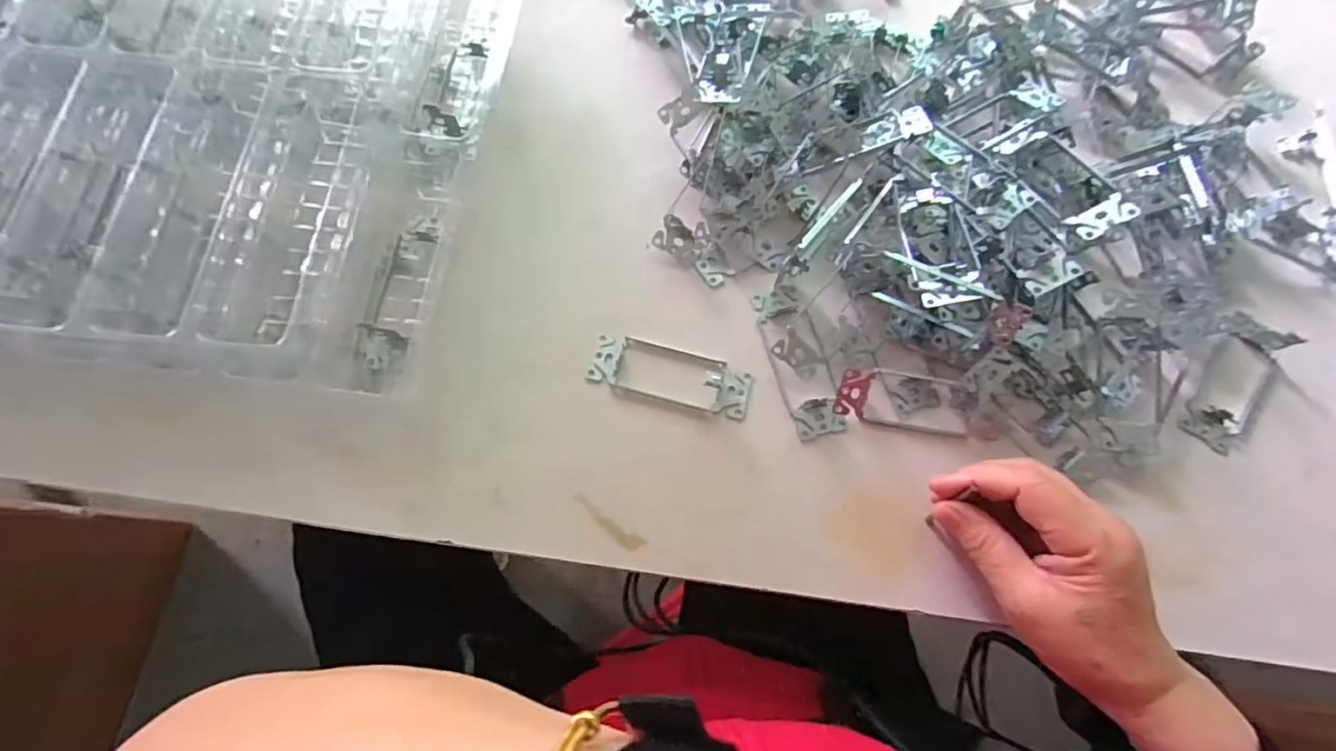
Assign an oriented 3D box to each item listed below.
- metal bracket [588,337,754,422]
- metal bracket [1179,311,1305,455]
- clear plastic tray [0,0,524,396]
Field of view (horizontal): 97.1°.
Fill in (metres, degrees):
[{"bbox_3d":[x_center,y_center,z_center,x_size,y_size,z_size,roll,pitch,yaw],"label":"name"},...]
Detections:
[{"bbox_3d":[0.003,-0.003,0.380,0.105,0.019,0.038,15,73,4],"label":"metal bracket"},{"bbox_3d":[0.388,0.001,0.394,0.038,0.021,0.112,36,75,10],"label":"metal bracket"},{"bbox_3d":[-0.356,-0.174,0.384,0.484,0.097,0.360,6,72,1],"label":"clear plastic tray"}]

